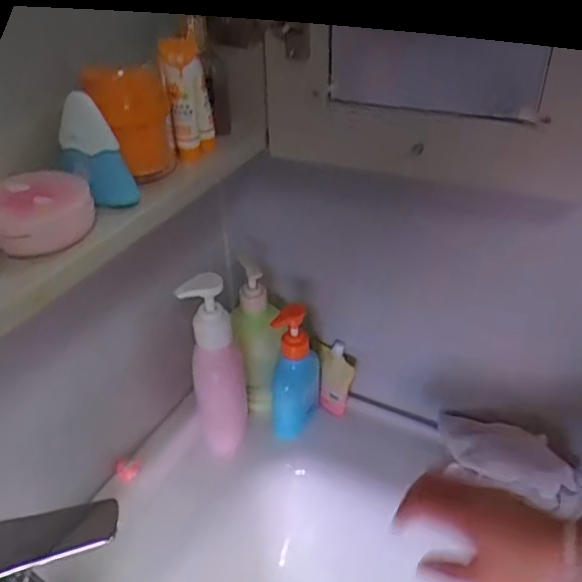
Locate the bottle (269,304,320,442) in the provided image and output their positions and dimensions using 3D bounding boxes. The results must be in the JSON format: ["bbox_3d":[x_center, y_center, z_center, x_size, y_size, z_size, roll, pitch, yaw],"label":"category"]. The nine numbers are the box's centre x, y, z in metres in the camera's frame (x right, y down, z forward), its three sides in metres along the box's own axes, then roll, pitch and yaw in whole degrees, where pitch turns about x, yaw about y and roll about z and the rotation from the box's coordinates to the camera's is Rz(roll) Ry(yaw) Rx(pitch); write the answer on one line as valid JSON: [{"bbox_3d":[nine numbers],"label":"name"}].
[{"bbox_3d":[0.005,0.081,0.654,0.045,0.155,0.075,5,37,10],"label":"bottle"}]

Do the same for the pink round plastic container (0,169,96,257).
[{"bbox_3d":[-0.165,-0.051,0.379,0.069,0.029,0.062,-20,40,-22],"label":"pink round plastic container"}]

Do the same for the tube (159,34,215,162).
[{"bbox_3d":[-0.079,-0.147,0.452,0.030,0.093,0.031,-4,37,-2],"label":"tube"}]

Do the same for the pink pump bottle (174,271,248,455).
[{"bbox_3d":[-0.077,0.078,0.615,0.054,0.209,0.050,-7,37,-7],"label":"pink pump bottle"}]

